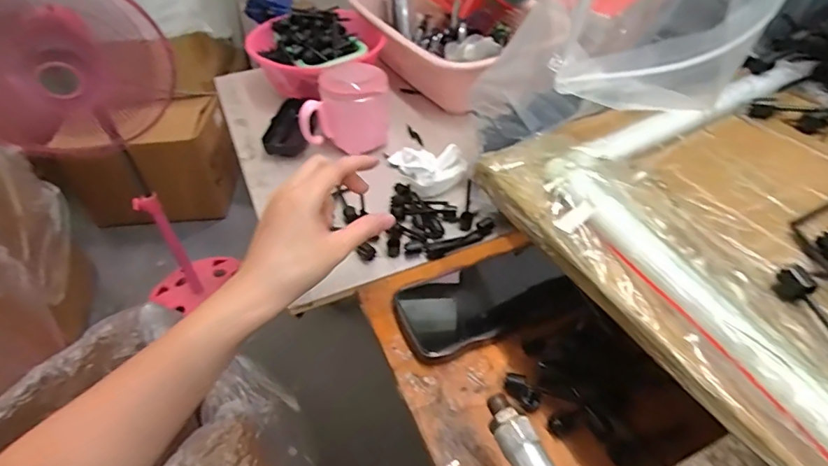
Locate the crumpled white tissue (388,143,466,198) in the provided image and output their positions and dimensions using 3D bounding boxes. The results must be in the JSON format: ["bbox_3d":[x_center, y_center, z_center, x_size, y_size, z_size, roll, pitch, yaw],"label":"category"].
[{"bbox_3d":[0.012,-0.075,0.550,0.086,0.026,0.060,5,46,7],"label":"crumpled white tissue"}]

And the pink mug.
[{"bbox_3d":[-0.086,-0.156,0.601,0.105,0.090,0.084,-9,46,-7],"label":"pink mug"}]

